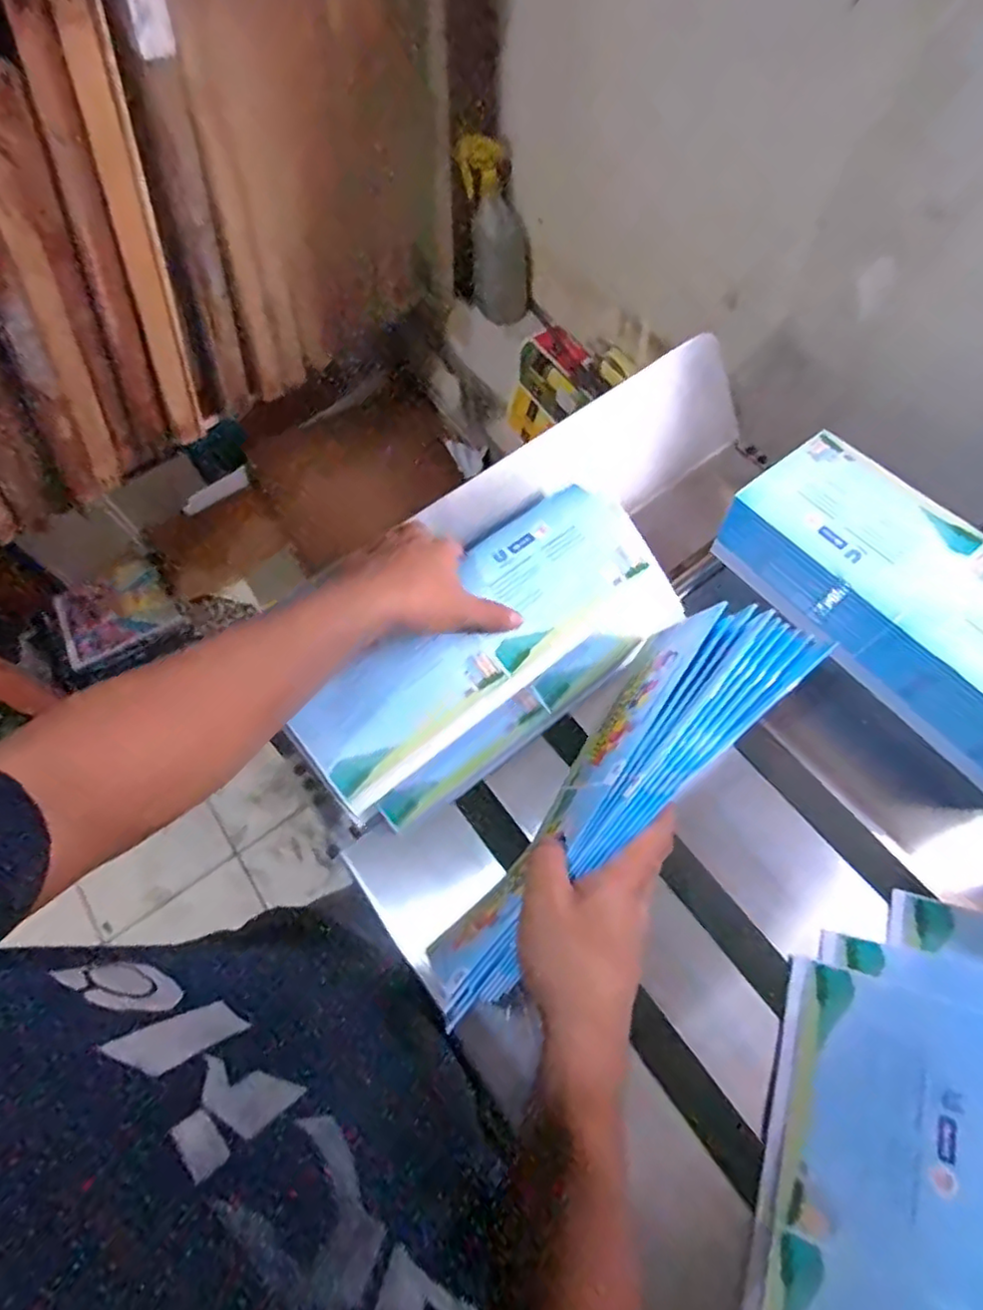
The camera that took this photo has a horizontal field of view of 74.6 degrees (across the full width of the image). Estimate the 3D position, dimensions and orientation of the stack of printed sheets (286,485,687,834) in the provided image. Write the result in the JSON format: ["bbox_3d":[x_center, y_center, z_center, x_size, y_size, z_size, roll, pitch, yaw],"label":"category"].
[{"bbox_3d":[-0.003,-0.003,0.521,0.311,0.040,0.148,-39,95,-14],"label":"stack of printed sheets"}]

